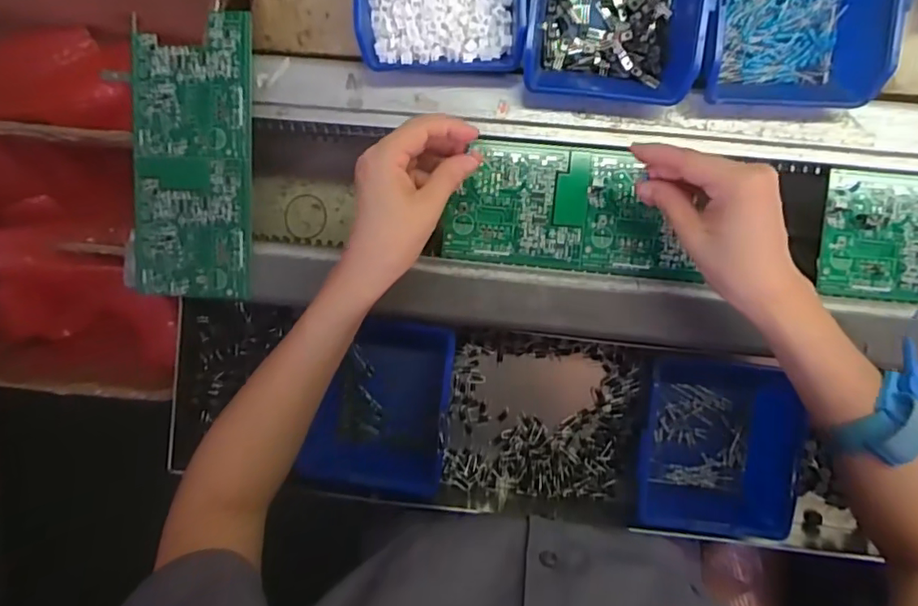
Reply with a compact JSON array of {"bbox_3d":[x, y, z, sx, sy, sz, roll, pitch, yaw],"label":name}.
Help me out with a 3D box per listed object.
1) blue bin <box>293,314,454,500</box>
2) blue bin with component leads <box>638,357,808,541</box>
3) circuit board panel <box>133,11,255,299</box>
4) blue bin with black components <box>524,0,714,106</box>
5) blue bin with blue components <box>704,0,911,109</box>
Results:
[{"bbox_3d":[-0.065,0.087,0.483,0.115,0.069,0.142,6,94,3],"label":"blue bin"},{"bbox_3d":[0.206,0.123,0.471,0.122,0.068,0.145,2,93,3],"label":"blue bin with component leads"},{"bbox_3d":[-0.210,-0.113,0.447,0.091,0.007,0.215,3,97,0],"label":"circuit board panel"},{"bbox_3d":[0.111,-0.216,0.399,0.119,0.057,0.128,3,94,3],"label":"blue bin with black components"},{"bbox_3d":[0.235,-0.211,0.392,0.121,0.058,0.132,6,94,3],"label":"blue bin with blue components"}]

